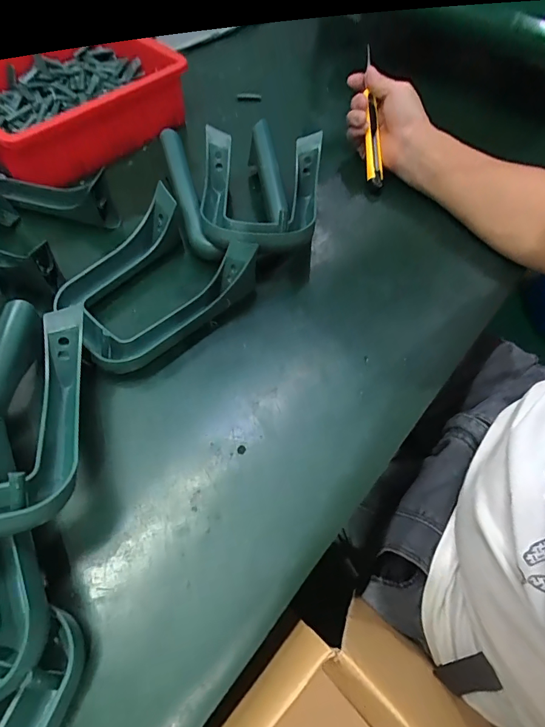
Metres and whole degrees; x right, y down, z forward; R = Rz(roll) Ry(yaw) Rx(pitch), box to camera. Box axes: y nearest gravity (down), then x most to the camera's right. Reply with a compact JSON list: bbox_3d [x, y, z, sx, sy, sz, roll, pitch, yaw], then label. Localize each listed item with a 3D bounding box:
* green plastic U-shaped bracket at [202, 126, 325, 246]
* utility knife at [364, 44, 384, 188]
[{"bbox_3d":[-0.016,-0.167,0.434,0.127,0.063,0.179,4,58,1],"label":"green plastic U-shaped bracket"},{"bbox_3d":[0.123,-0.316,0.509,0.020,0.025,0.207,1,77,-1],"label":"utility knife"}]

